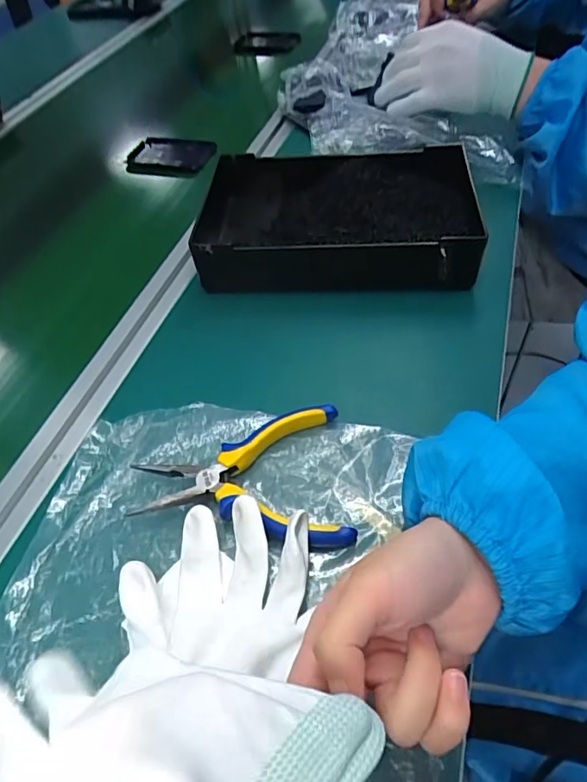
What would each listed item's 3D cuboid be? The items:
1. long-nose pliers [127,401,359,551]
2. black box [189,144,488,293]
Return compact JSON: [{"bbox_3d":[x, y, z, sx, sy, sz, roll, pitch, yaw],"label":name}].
[{"bbox_3d":[-0.037,0.062,0.343,0.144,0.019,0.100,-6,50,0],"label":"long-nose pliers"},{"bbox_3d":[0.041,-0.172,0.506,0.264,0.061,0.167,2,52,8],"label":"black box"}]

